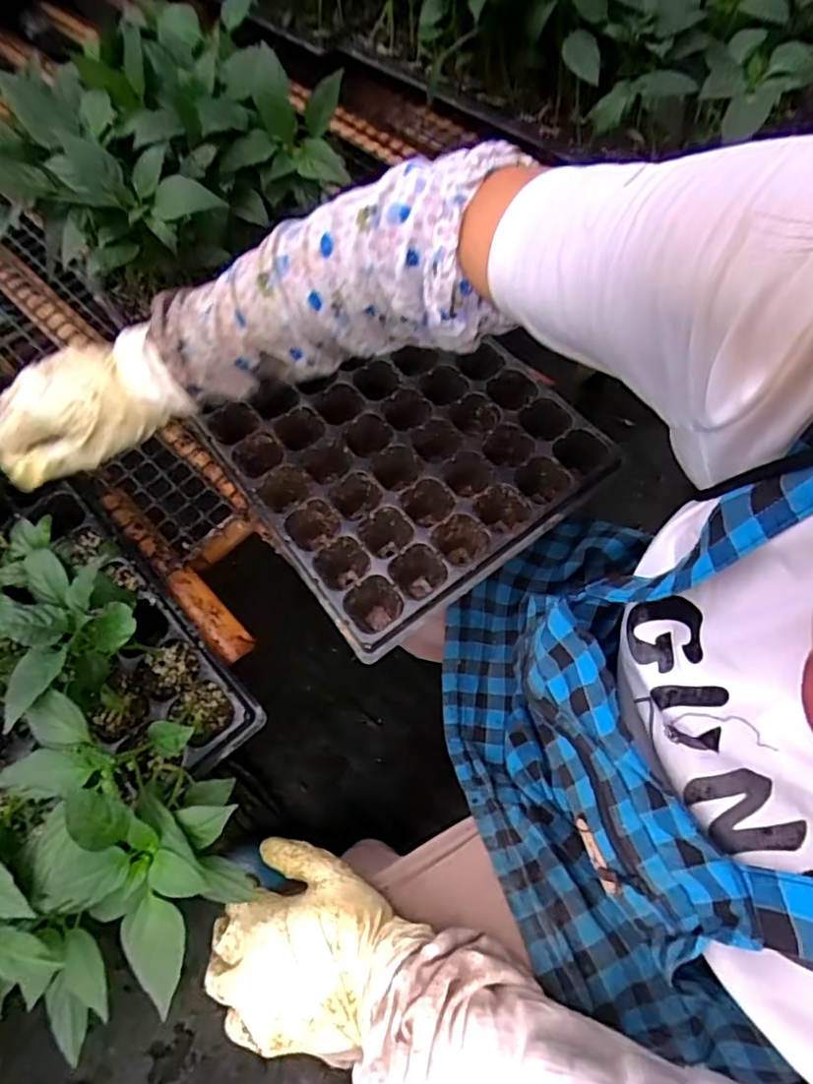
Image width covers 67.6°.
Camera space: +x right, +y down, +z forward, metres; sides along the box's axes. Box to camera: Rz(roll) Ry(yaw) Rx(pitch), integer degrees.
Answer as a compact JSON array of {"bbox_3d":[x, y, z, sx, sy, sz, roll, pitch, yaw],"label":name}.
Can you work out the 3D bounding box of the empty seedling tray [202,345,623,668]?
[{"bbox_3d":[0.001,-0.076,0.535,0.268,0.052,0.261,-33,67,-14],"label":"empty seedling tray"}]

